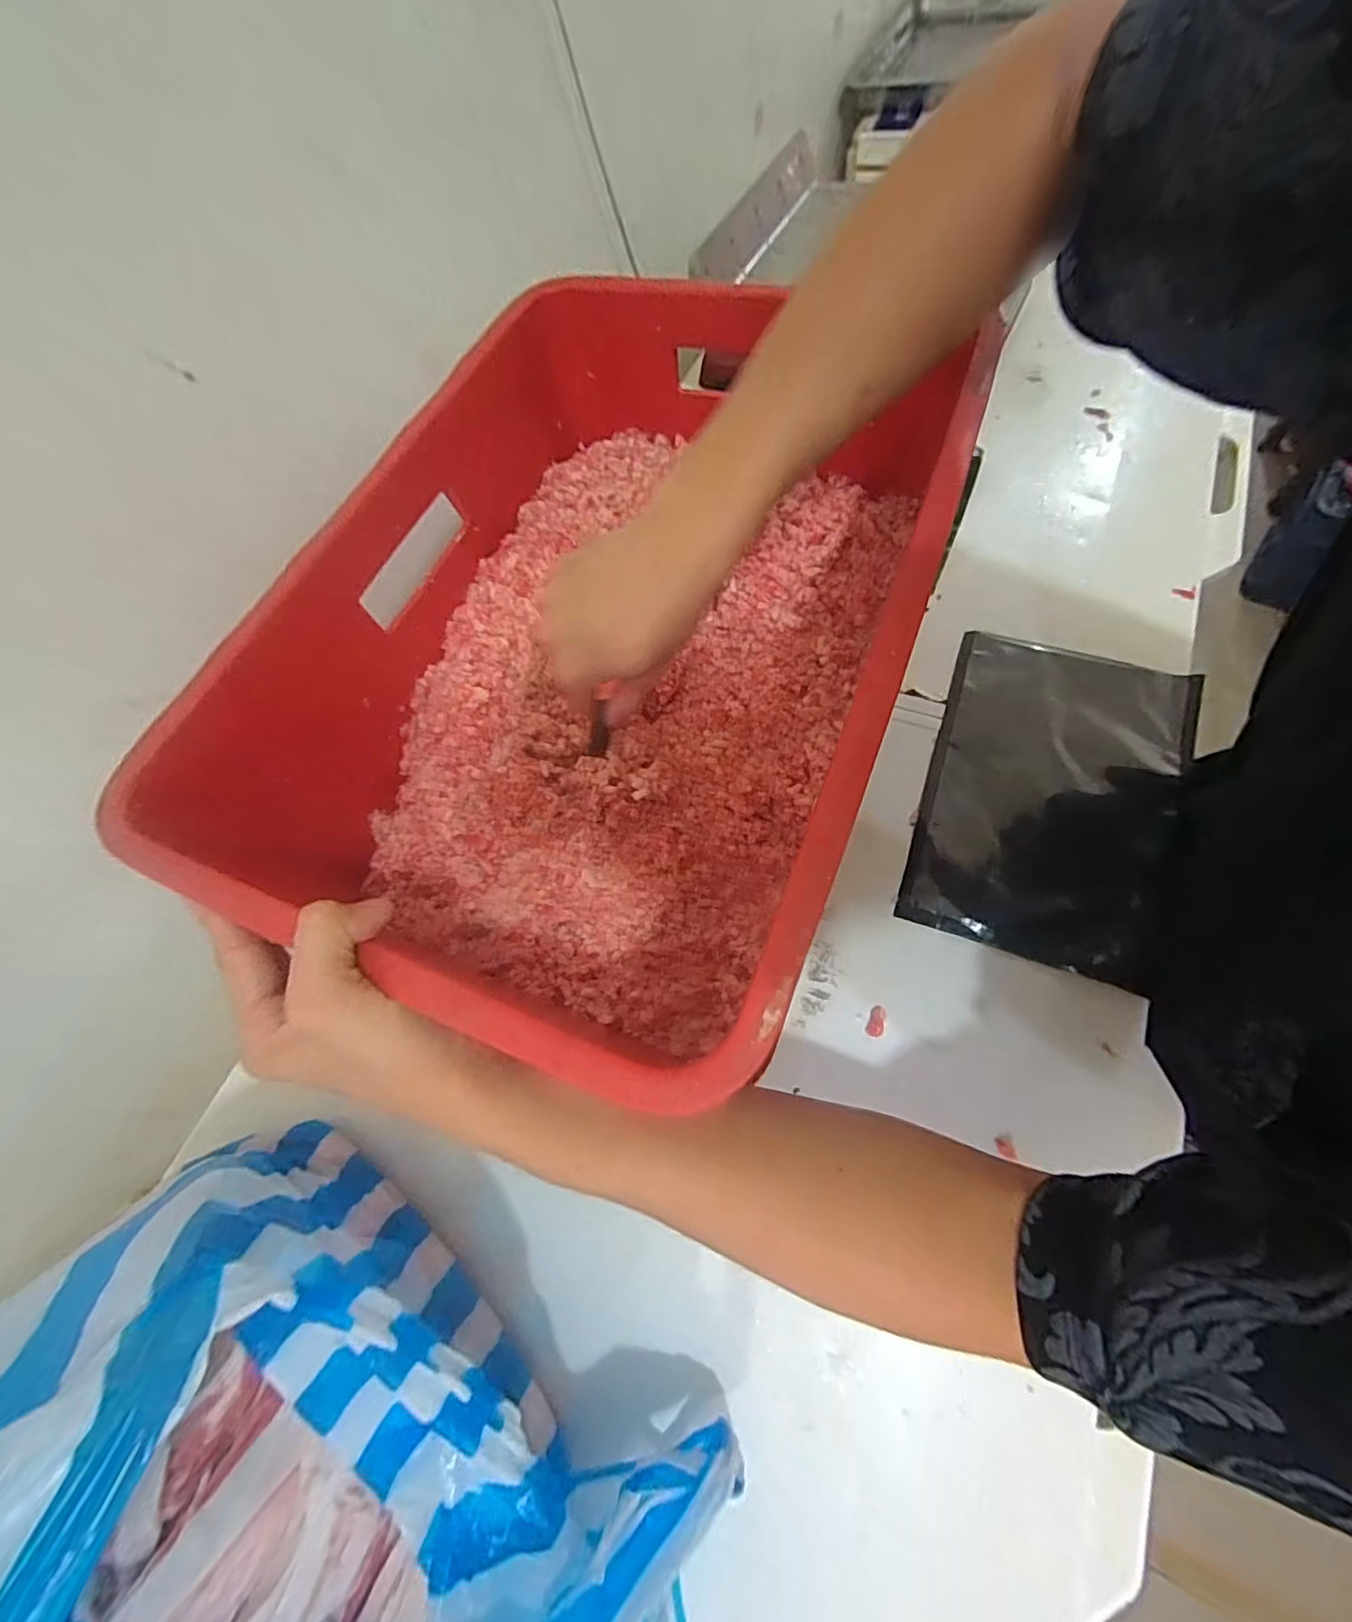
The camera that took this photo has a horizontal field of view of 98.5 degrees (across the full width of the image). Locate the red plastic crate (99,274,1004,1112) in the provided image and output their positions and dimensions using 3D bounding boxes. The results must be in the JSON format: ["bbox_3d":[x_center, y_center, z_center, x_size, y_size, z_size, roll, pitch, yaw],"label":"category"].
[{"bbox_3d":[-0.042,-0.114,0.415,0.346,0.212,0.496,19,70,10],"label":"red plastic crate"}]

